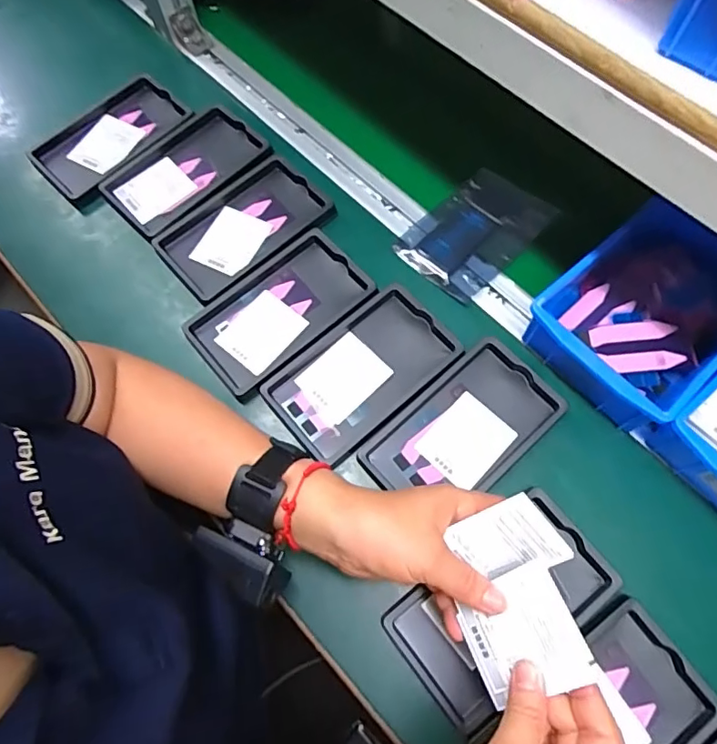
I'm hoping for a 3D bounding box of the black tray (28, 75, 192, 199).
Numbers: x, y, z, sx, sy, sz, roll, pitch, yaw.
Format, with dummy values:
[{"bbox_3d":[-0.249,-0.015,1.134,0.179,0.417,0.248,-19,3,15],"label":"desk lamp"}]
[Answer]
[{"bbox_3d":[-0.263,-0.251,0.569,0.089,0.024,0.157,39,72,14],"label":"black tray"}]

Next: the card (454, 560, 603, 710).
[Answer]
[{"bbox_3d":[0.094,0.155,0.311,0.068,0.006,0.063,-37,58,28],"label":"card"}]

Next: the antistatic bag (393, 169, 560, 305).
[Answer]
[{"bbox_3d":[0.111,-0.136,0.514,0.139,0.015,0.092,-41,74,-16],"label":"antistatic bag"}]

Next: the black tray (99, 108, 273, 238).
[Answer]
[{"bbox_3d":[-0.179,-0.208,0.550,0.154,0.027,0.095,-39,74,-15],"label":"black tray"}]

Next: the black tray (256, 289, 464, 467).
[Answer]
[{"bbox_3d":[0.003,0.003,0.462,0.155,0.021,0.092,-39,73,-15],"label":"black tray"}]

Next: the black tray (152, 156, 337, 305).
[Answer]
[{"bbox_3d":[-0.112,-0.141,0.519,0.155,0.019,0.098,-37,73,-14],"label":"black tray"}]

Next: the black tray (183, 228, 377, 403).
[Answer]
[{"bbox_3d":[-0.071,-0.055,0.484,0.157,0.019,0.099,-39,73,-15],"label":"black tray"}]

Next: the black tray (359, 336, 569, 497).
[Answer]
[{"bbox_3d":[0.087,0.050,0.440,0.155,0.021,0.089,-39,73,-15],"label":"black tray"}]

